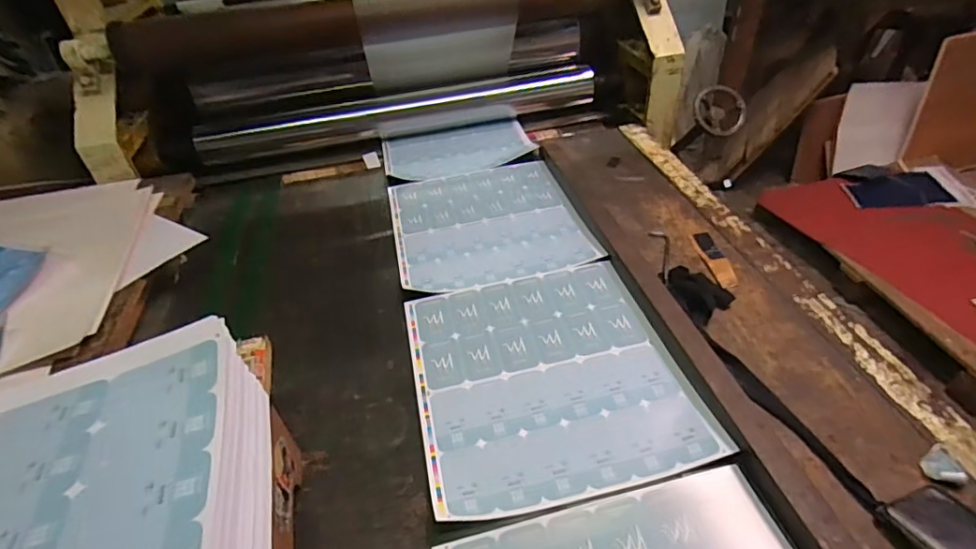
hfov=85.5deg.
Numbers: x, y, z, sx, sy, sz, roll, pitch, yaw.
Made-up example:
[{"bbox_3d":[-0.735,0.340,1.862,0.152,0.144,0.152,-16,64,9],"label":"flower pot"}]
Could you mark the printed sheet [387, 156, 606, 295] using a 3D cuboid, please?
[{"bbox_3d":[-0.006,-0.111,1.051,0.353,0.012,0.392,-12,41,-6],"label":"printed sheet"}]

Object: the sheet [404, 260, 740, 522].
[{"bbox_3d":[0.078,0.130,0.747,0.354,0.011,0.381,-12,41,-6],"label":"sheet"}]

